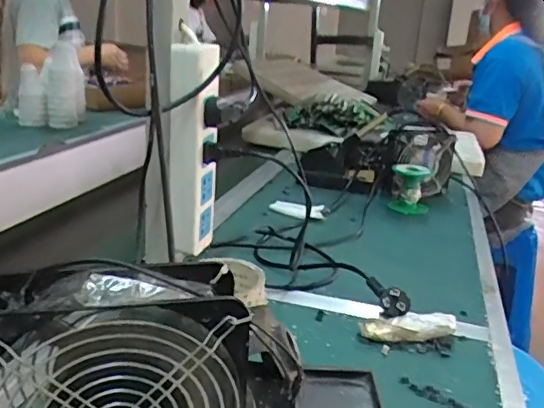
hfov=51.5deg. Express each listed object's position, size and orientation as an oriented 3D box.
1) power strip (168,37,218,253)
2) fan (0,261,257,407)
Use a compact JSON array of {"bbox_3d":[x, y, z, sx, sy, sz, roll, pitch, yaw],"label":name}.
[{"bbox_3d":[-0.085,-0.057,0.604,0.055,0.219,0.049,1,18,-9],"label":"power strip"},{"bbox_3d":[-0.088,0.114,0.339,0.157,0.155,0.055,0,19,-12],"label":"fan"}]

